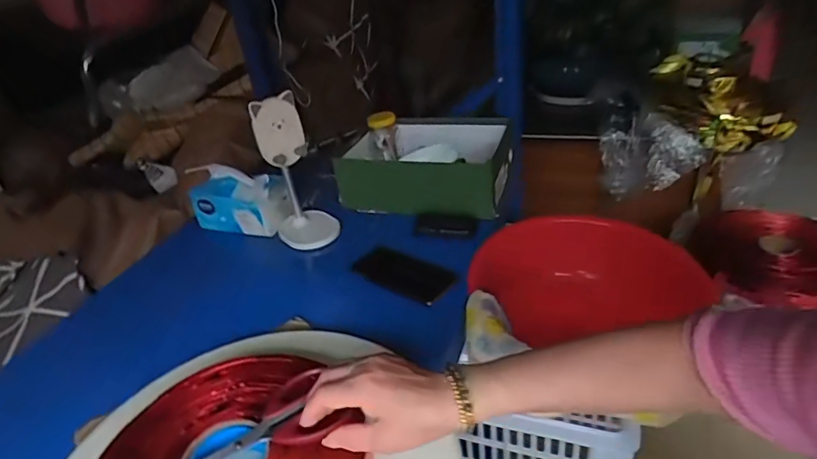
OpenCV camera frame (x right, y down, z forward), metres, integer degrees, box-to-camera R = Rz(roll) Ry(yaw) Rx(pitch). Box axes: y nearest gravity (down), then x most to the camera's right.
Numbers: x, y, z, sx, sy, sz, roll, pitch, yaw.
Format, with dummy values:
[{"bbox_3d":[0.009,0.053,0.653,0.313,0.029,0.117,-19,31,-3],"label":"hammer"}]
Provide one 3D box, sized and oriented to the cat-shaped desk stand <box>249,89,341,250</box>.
[{"bbox_3d":[-0.193,-0.098,0.839,0.096,0.248,0.091,-14,33,-11],"label":"cat-shaped desk stand"}]

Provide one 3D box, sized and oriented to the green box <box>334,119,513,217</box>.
[{"bbox_3d":[0.032,-0.132,0.973,0.320,0.114,0.255,4,34,18],"label":"green box"}]

